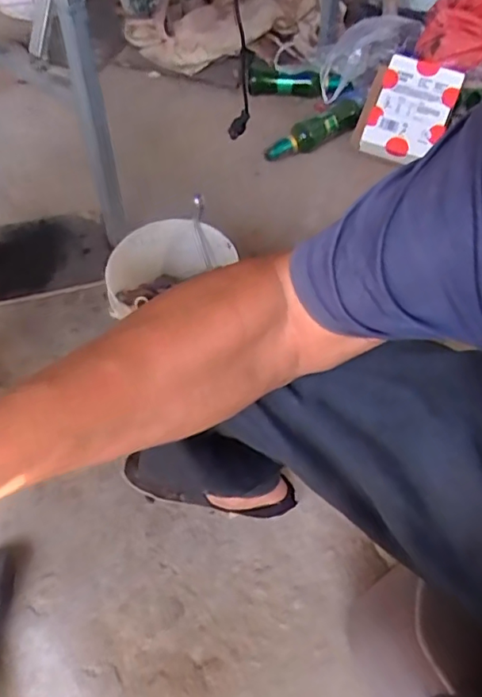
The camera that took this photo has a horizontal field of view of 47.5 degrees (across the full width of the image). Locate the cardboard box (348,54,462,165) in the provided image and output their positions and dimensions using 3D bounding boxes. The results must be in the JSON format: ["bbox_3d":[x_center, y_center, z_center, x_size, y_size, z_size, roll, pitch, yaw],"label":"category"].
[{"bbox_3d":[0.366,-0.525,1.206,0.188,0.052,0.226,22,88,9],"label":"cardboard box"}]

